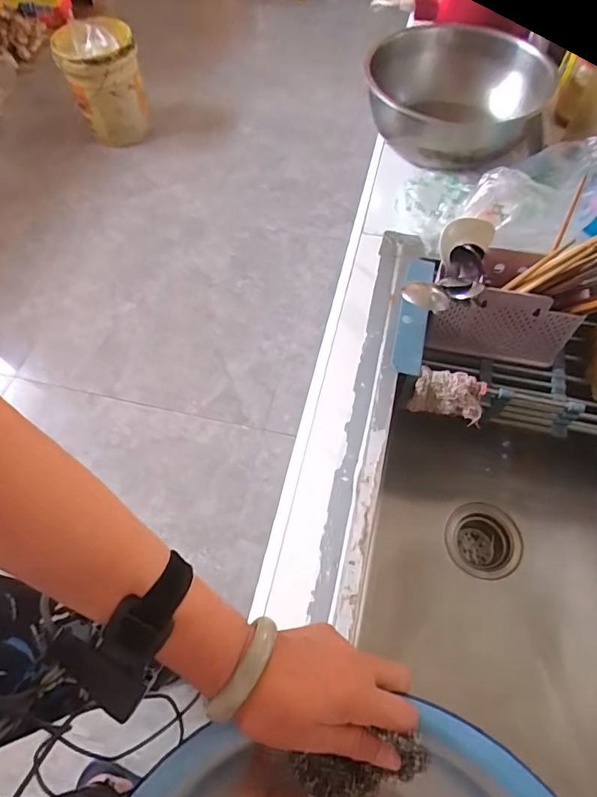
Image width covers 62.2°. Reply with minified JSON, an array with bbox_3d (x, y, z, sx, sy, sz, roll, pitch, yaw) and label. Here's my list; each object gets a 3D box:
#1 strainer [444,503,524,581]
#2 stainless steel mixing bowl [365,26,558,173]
[{"bbox_3d":[0.268,0.222,0.746,0.107,0.075,0.104,-1,61,1],"label":"strainer"},{"bbox_3d":[0.241,-0.471,0.778,0.260,0.130,0.212,22,64,13],"label":"stainless steel mixing bowl"}]

